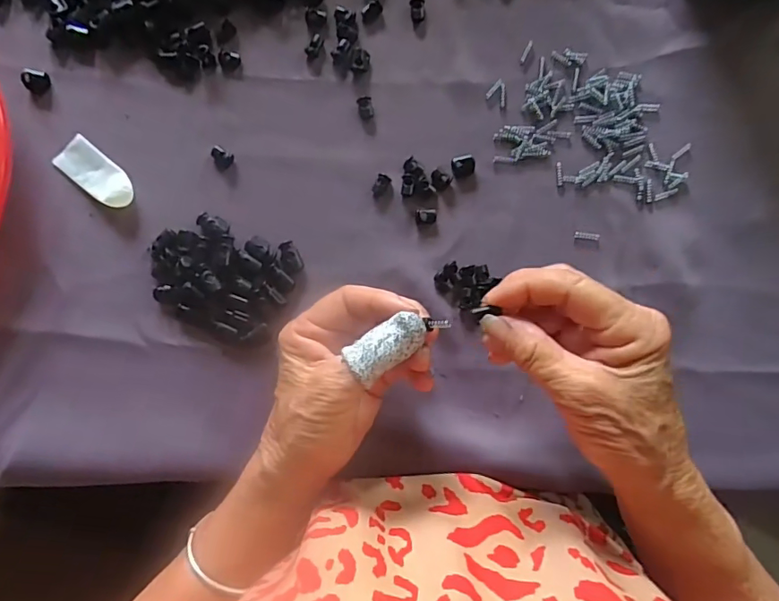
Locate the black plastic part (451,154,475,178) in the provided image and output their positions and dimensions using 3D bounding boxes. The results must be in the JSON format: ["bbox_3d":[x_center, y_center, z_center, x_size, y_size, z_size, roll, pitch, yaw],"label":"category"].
[{"bbox_3d":[0.050,-0.091,0.336,0.015,0.004,0.015,-14,90,-2],"label":"black plastic part"}]

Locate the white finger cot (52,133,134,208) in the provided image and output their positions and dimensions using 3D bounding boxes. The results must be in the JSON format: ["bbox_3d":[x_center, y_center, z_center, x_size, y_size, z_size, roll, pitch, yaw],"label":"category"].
[{"bbox_3d":[-0.192,-0.083,0.328,0.056,0.009,0.025,40,89,-1],"label":"white finger cot"}]

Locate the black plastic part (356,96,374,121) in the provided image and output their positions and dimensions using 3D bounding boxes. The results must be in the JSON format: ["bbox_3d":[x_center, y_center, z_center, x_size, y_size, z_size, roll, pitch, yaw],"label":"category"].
[{"bbox_3d":[-0.016,-0.130,0.336,0.010,0.004,0.015,-15,90,-2],"label":"black plastic part"}]

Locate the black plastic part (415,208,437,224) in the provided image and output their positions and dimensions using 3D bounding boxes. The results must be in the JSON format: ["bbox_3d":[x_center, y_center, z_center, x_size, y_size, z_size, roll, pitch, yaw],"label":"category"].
[{"bbox_3d":[0.025,-0.056,0.334,0.014,0.005,0.009,7,90,-2],"label":"black plastic part"}]

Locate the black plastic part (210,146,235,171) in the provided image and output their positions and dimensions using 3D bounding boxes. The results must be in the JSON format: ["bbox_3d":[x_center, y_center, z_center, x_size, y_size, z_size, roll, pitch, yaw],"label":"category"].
[{"bbox_3d":[-0.112,-0.096,0.333,0.013,0.004,0.015,-43,91,-1],"label":"black plastic part"}]

